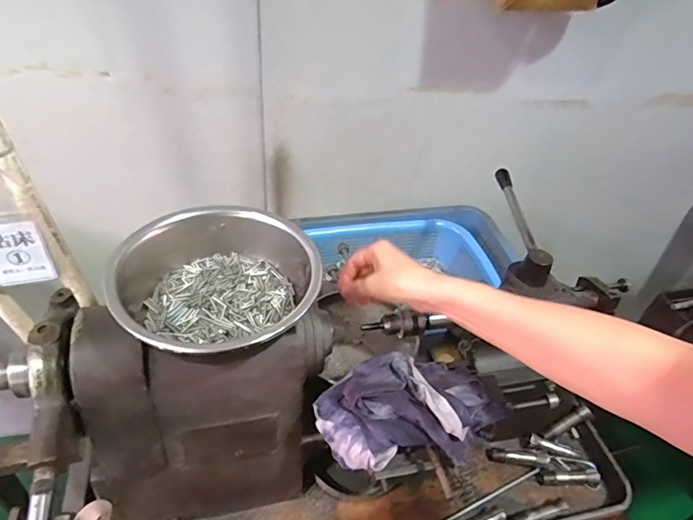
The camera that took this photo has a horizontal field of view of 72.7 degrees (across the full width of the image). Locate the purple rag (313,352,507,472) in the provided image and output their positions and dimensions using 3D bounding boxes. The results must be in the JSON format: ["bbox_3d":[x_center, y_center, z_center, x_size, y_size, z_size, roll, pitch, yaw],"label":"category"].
[{"bbox_3d":[0.064,0.147,0.467,0.181,0.058,0.094,-1,43,-9],"label":"purple rag"}]

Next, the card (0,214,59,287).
[{"bbox_3d":[-0.373,-0.008,0.534,0.061,0.097,0.007,-8,41,-23],"label":"card"}]

